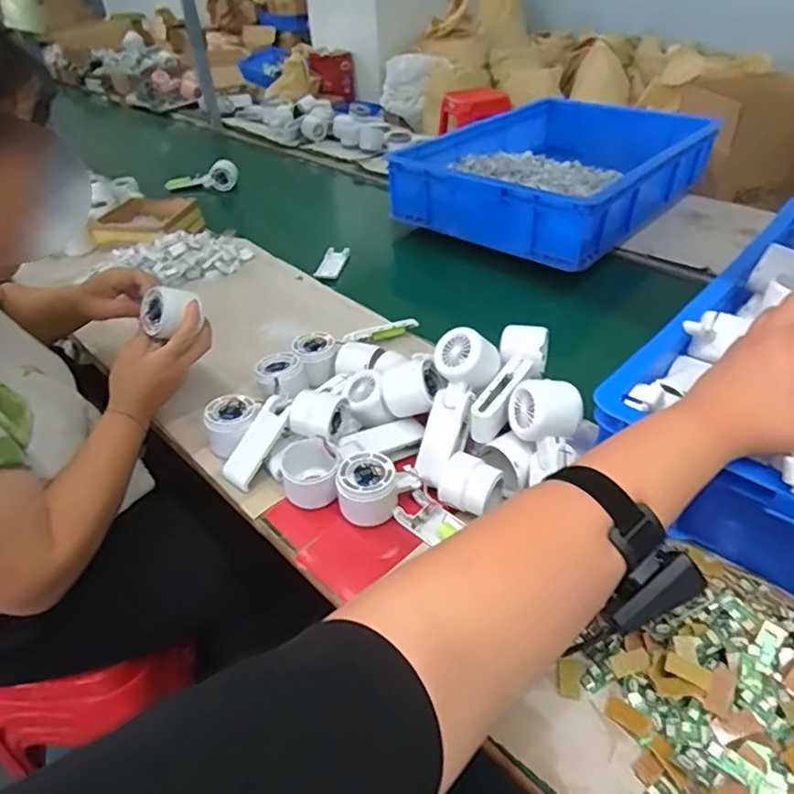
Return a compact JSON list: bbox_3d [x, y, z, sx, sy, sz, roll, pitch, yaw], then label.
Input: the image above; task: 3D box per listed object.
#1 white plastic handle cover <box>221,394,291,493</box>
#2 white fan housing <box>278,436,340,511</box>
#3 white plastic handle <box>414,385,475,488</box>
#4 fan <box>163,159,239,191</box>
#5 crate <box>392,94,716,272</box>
[{"bbox_3d":[-0.150,0.049,0.611,0.041,0.011,0.101,26,81,30],"label":"white plastic handle cover"},{"bbox_3d":[-0.087,0.082,0.591,0.059,0.052,0.057,-2,40,1],"label":"white fan housing"},{"bbox_3d":[0.047,0.038,0.588,0.042,0.020,0.107,15,74,20],"label":"white plastic handle"},{"bbox_3d":[-0.476,-0.538,1.408,0.200,0.074,0.050,-6,58,24],"label":"fan"},{"bbox_3d":[0.324,-0.460,1.139,0.413,0.115,0.604,30,50,33],"label":"crate"}]

